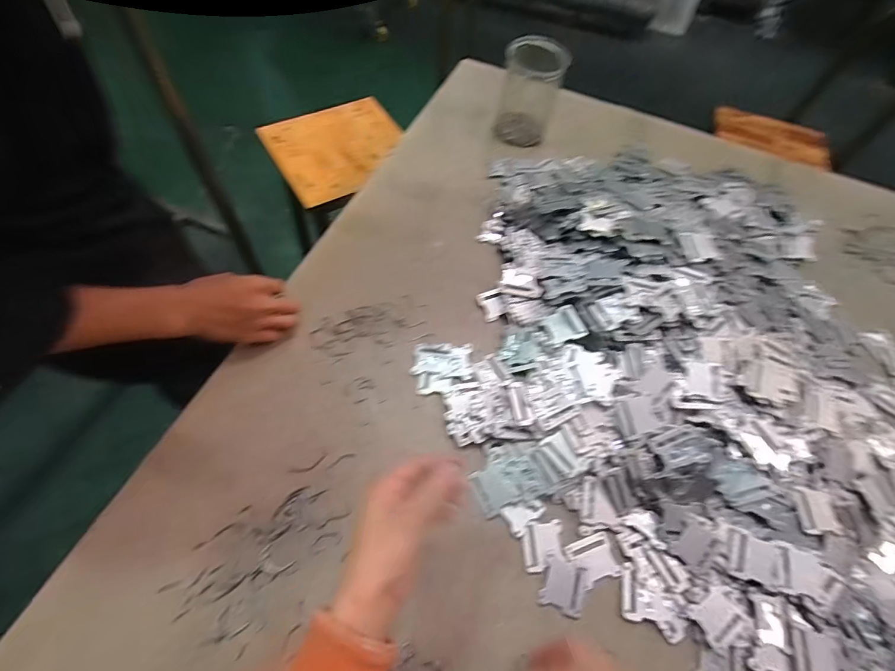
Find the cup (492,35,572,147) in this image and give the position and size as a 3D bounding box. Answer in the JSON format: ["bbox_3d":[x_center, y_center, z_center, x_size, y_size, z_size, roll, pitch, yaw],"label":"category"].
[{"bbox_3d":[0.147,-0.433,0.728,0.099,0.141,0.089,23,60,7],"label":"cup"}]

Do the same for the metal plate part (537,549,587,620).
[{"bbox_3d":[0.116,0.251,0.420,0.042,0.005,0.047,22,61,6],"label":"metal plate part"}]

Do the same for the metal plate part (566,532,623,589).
[{"bbox_3d":[0.152,0.232,0.434,0.045,0.005,0.042,-16,64,-15],"label":"metal plate part"}]

